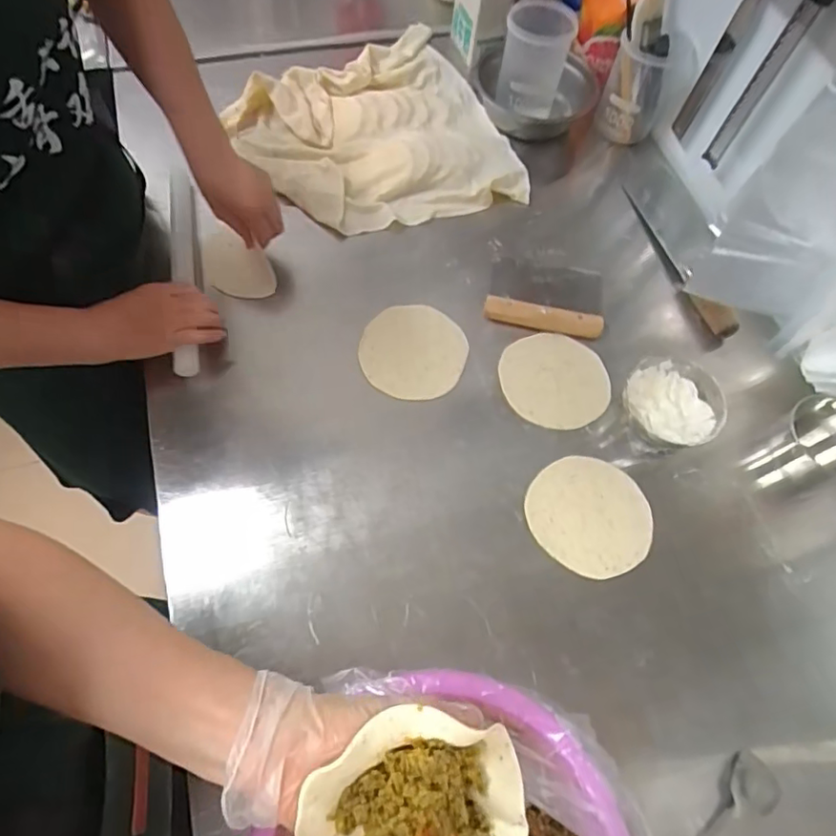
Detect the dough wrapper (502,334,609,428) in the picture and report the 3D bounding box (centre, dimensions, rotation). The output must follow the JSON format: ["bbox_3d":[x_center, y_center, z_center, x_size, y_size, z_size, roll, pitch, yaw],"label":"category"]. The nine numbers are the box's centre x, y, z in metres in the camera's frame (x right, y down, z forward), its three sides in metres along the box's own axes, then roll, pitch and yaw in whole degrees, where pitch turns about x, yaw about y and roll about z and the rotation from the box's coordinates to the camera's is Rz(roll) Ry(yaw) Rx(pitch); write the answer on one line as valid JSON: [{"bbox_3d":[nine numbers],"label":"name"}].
[{"bbox_3d":[0.169,-0.048,0.691,0.130,0.008,0.129,-18,66,-13],"label":"dough wrapper"}]

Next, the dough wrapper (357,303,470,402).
[{"bbox_3d":[-0.006,-0.082,0.689,0.125,0.006,0.130,3,66,-7],"label":"dough wrapper"}]

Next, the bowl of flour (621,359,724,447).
[{"bbox_3d":[0.294,-0.013,0.649,0.100,0.047,0.107,1,66,-2],"label":"bowl of flour"}]

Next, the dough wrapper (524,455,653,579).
[{"bbox_3d":[0.189,0.105,0.609,0.131,0.007,0.126,1,66,-2],"label":"dough wrapper"}]

